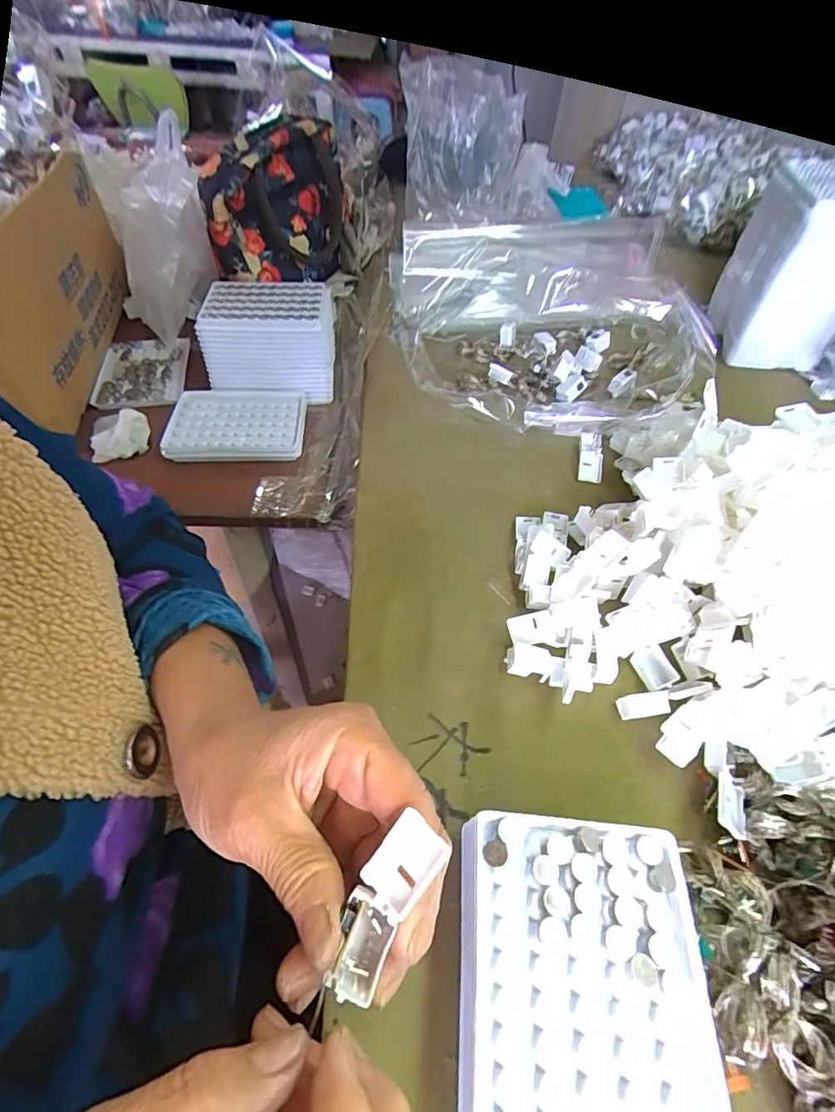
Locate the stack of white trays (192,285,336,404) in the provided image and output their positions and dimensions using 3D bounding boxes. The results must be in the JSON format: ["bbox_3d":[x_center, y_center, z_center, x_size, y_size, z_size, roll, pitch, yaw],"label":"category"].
[{"bbox_3d":[-0.158,-0.236,0.555,0.137,0.080,0.102,4,51,2],"label":"stack of white trays"}]

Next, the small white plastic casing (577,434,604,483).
[{"bbox_3d":[0.155,-0.090,0.455,0.021,0.010,0.056,10,51,7],"label":"small white plastic casing"}]

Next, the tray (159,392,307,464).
[{"bbox_3d":[-0.185,-0.133,0.521,0.133,0.018,0.094,-1,50,-2],"label":"tray"}]

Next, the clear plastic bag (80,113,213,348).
[{"bbox_3d":[-0.296,-0.360,0.573,0.110,0.190,0.118,-21,54,-17],"label":"clear plastic bag"}]

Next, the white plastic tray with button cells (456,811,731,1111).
[{"bbox_3d":[0.068,0.186,0.213,0.100,0.034,0.128,4,51,2],"label":"white plastic tray with button cells"}]

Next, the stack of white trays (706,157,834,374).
[{"bbox_3d":[0.404,-0.304,0.550,0.093,0.174,0.139,6,51,1],"label":"stack of white trays"}]

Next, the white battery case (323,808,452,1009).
[{"bbox_3d":[-0.011,0.112,0.164,0.019,0.013,0.054,26,86,19],"label":"white battery case"}]

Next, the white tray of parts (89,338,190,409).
[{"bbox_3d":[-0.314,-0.211,0.582,0.094,0.012,0.131,-9,51,-8],"label":"white tray of parts"}]

